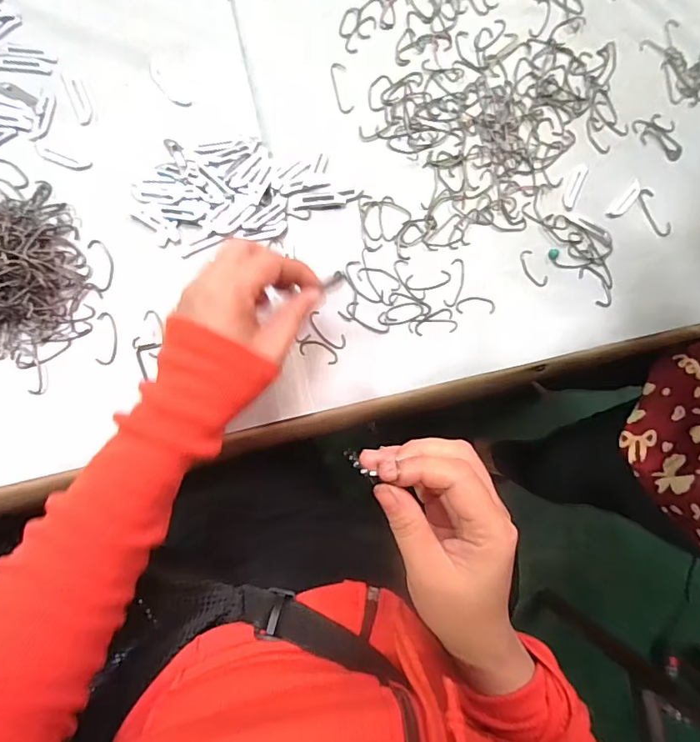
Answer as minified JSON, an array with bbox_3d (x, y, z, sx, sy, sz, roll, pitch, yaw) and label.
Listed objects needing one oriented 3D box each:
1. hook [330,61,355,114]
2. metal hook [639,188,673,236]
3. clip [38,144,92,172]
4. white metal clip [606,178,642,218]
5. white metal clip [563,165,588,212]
[{"bbox_3d":[-0.006,-0.230,0.393,0.014,0.004,0.044,-10,87,-7],"label":"hook"},{"bbox_3d":[0.261,-0.135,0.413,0.016,0.004,0.045,-28,89,-8],"label":"metal hook"},{"bbox_3d":[-0.216,-0.159,0.363,0.040,0.004,0.010,18,84,-5],"label":"clip"},{"bbox_3d":[0.235,-0.145,0.412,0.011,0.004,0.043,43,82,-2],"label":"white metal clip"},{"bbox_3d":[0.189,-0.155,0.407,0.012,0.004,0.042,25,83,-4],"label":"white metal clip"}]

